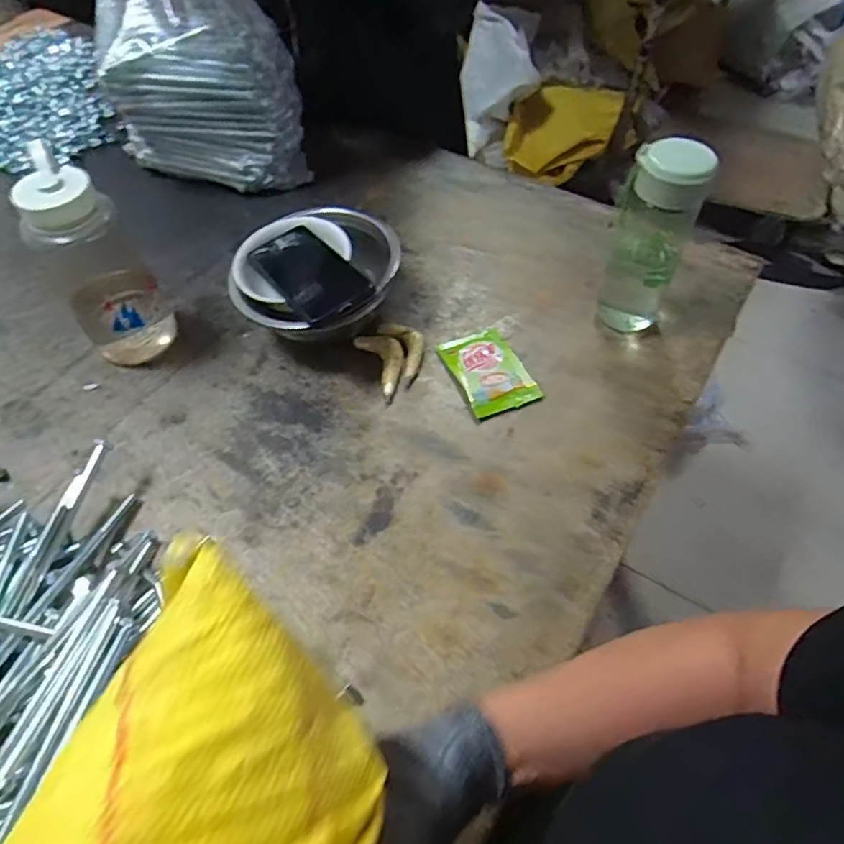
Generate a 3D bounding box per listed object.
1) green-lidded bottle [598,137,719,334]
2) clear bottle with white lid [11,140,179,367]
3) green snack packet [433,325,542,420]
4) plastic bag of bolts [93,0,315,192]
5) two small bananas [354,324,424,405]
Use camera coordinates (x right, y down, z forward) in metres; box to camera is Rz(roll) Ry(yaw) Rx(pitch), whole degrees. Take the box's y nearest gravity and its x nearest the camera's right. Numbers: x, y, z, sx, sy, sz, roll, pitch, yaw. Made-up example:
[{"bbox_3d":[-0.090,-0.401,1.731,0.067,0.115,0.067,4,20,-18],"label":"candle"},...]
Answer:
[{"bbox_3d":[0.237,-0.190,0.611,0.070,0.212,0.072,19,58,13],"label":"green-lidded bottle"},{"bbox_3d":[-0.331,-0.155,0.599,0.091,0.206,0.089,-32,61,-19],"label":"clear bottle with white lid"},{"bbox_3d":[0.073,-0.056,0.635,0.076,0.013,0.109,-20,58,-12],"label":"green snack packet"},{"bbox_3d":[-0.293,-0.458,0.744,0.241,0.310,0.098,2,56,3],"label":"plastic bag of bolts"},{"bbox_3d":[-0.030,-0.077,0.654,0.067,0.015,0.102,-22,58,-13],"label":"two small bananas"}]

